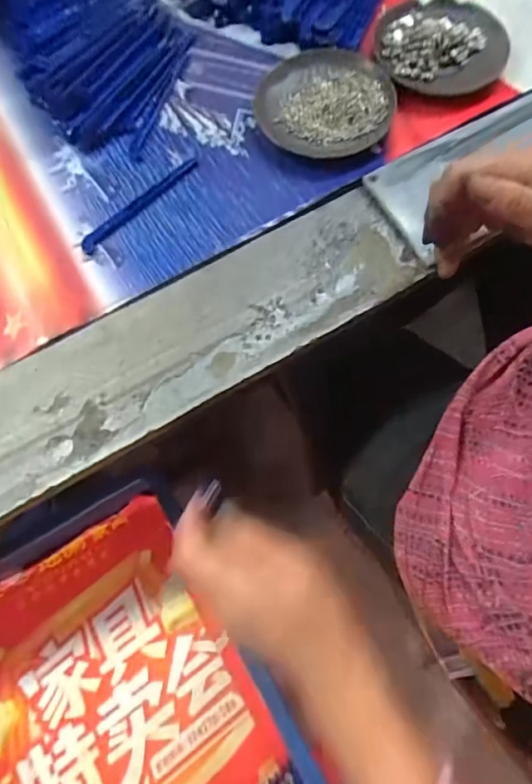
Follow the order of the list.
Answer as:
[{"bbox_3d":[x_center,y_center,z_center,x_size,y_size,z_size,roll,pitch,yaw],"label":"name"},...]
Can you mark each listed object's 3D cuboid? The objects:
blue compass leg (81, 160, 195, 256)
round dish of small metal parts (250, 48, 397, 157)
[{"bbox_3d":[-0.104,-0.156,0.384,0.014,0.007,0.120,43,79,12],"label":"blue compass leg"},{"bbox_3d":[0.051,-0.249,0.404,0.117,0.011,0.122,0,74,1],"label":"round dish of small metal parts"}]

